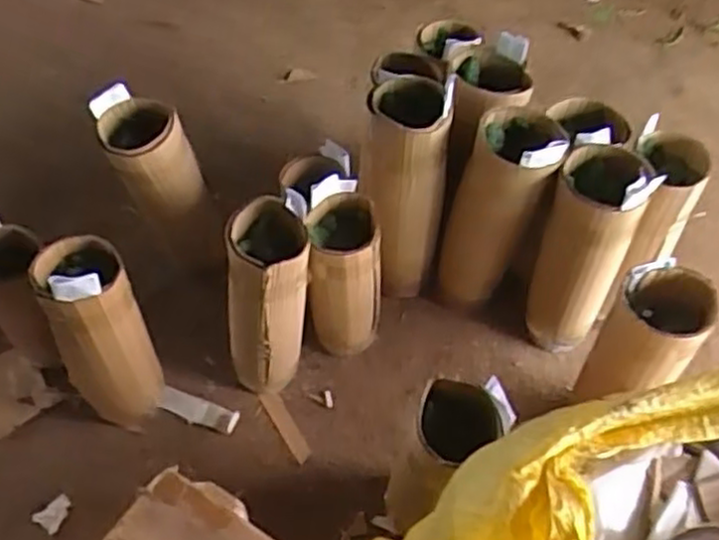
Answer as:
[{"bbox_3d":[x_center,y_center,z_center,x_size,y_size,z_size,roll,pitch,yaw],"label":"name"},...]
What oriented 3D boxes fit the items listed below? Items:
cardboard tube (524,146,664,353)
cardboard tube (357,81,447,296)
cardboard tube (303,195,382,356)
[{"bbox_3d":[0.362,-0.023,1.243,0.139,0.470,0.097,29,58,16],"label":"cardboard tube"},{"bbox_3d":[0.071,-0.130,1.340,0.133,0.448,0.124,-4,56,-6],"label":"cardboard tube"},{"bbox_3d":[-0.024,0.031,1.286,0.110,0.384,0.101,2,55,-3],"label":"cardboard tube"}]

